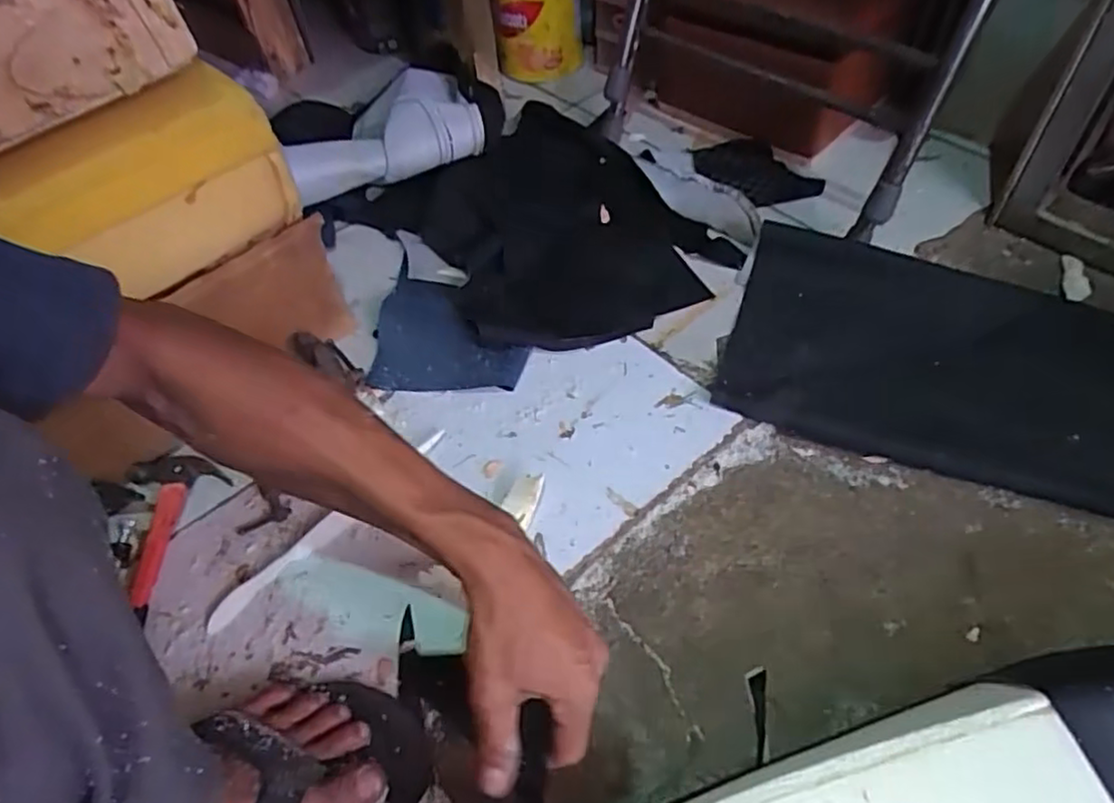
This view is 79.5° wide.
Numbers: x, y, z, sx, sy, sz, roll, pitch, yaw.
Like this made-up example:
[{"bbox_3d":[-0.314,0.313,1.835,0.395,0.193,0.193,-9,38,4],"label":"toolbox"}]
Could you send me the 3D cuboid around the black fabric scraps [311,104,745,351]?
[{"bbox_3d":[-0.036,-0.228,0.863,0.353,0.068,0.434,-36,57,-21],"label":"black fabric scraps"}]

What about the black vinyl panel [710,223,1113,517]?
[{"bbox_3d":[0.457,-0.037,0.704,0.538,0.036,0.277,14,56,15],"label":"black vinyl panel"}]

